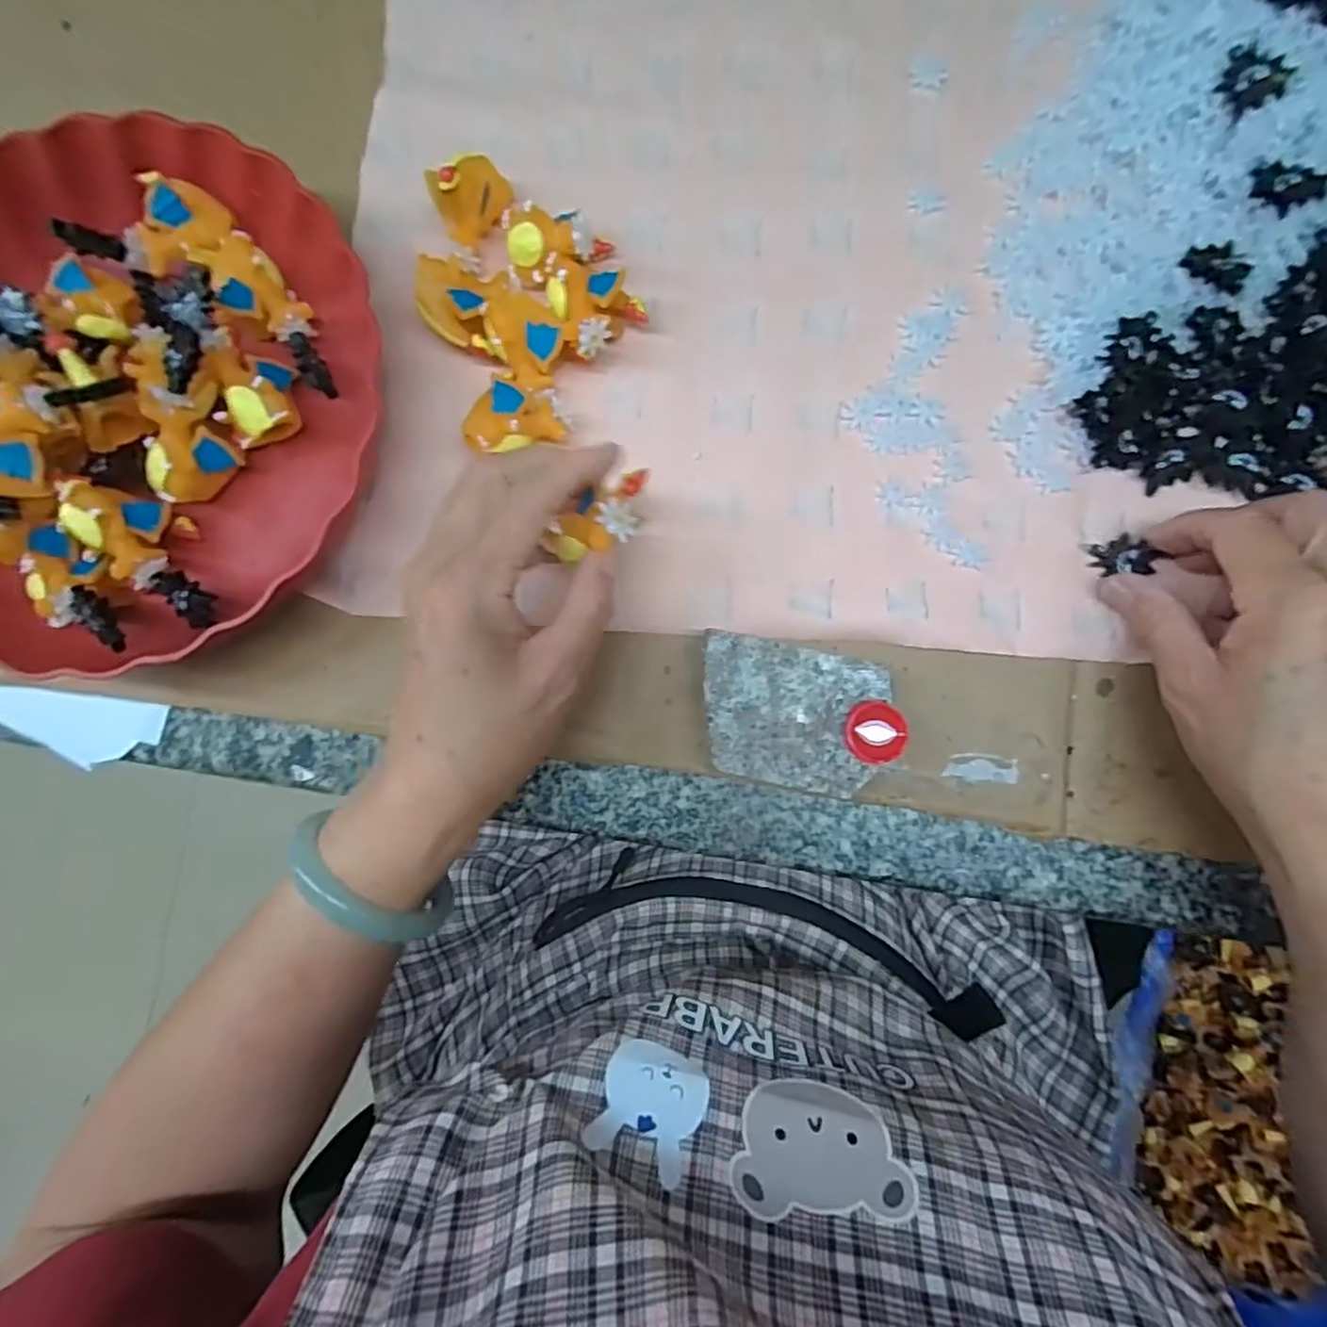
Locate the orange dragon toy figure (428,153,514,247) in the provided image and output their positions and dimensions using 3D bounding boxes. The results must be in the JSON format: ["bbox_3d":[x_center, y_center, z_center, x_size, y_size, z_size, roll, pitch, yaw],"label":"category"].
[{"bbox_3d":[-0.089,-0.218,0.306,0.036,0.039,0.020,-45,85,-1],"label":"orange dragon toy figure"}]

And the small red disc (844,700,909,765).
[{"bbox_3d":[0.089,0.029,0.277,0.024,0.006,0.025,-4,88,8],"label":"small red disc"}]

